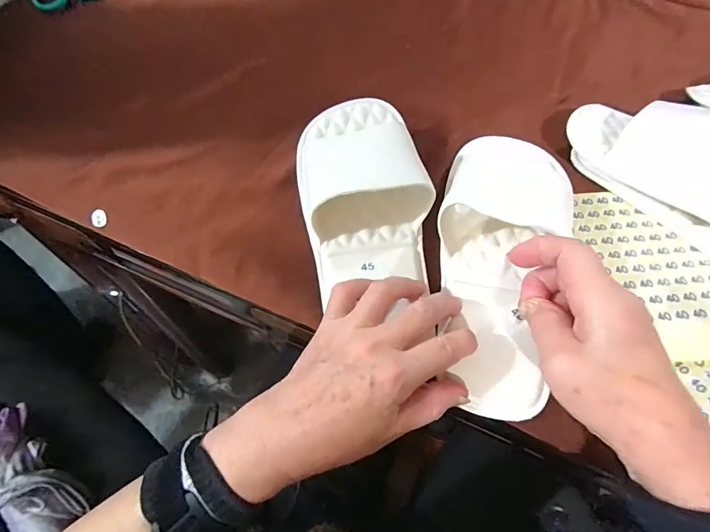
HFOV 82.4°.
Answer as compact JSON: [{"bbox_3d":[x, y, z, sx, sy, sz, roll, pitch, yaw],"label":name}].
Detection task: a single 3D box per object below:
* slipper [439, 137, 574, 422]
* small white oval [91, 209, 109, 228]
[{"bbox_3d":[0.116,-0.011,0.311,0.097,0.041,0.239,9,67,5],"label":"slipper"},{"bbox_3d":[-0.222,-0.041,0.352,0.012,0.004,0.016,9,76,-35],"label":"small white oval"}]

